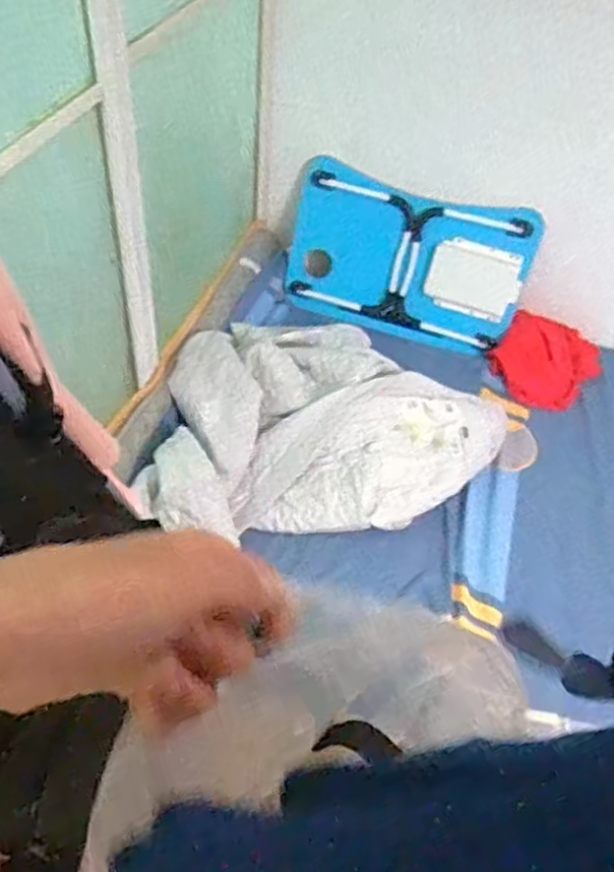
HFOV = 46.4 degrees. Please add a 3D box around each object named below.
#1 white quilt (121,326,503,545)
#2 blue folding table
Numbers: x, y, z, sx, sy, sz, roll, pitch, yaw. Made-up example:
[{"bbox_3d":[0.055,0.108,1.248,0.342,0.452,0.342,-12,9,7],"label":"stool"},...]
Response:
[{"bbox_3d":[0.032,-0.062,1.523,0.840,0.198,0.542,-11,48,-17],"label":"white quilt"},{"bbox_3d":[0.251,-0.443,1.816,0.597,0.375,0.054,17,28,7],"label":"blue folding table"}]

